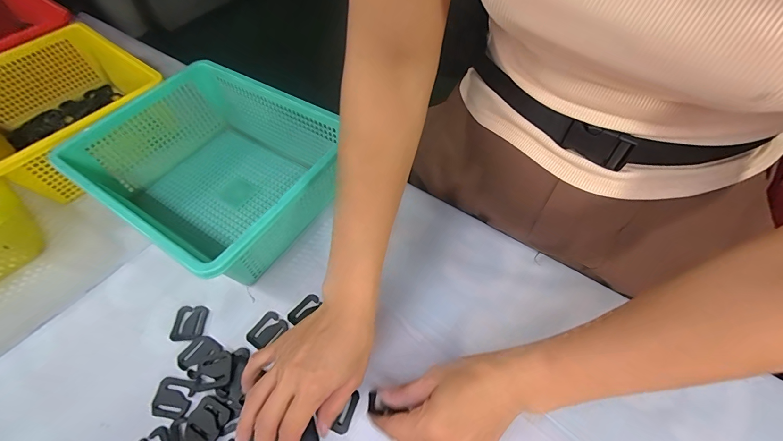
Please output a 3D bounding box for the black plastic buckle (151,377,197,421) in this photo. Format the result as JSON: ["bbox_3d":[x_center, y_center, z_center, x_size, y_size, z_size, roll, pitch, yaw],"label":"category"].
[{"bbox_3d":[-0.218,0.177,0.347,0.039,0.007,0.035,7,56,7],"label":"black plastic buckle"}]

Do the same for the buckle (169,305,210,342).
[{"bbox_3d":[-0.228,0.115,0.391,0.036,0.004,0.038,-6,55,-1],"label":"buckle"}]

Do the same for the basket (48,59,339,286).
[{"bbox_3d":[-0.223,-0.065,0.456,0.300,0.103,0.237,28,61,20],"label":"basket"}]

